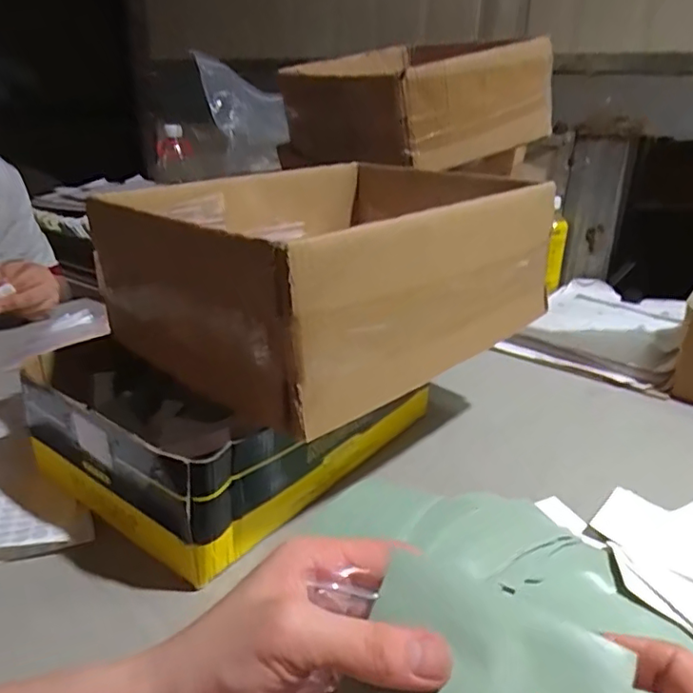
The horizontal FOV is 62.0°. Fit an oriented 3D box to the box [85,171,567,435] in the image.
[{"bbox_3d":[0.000,-0.079,0.511,0.326,0.115,0.261,-20,32,-39],"label":"box"}]

